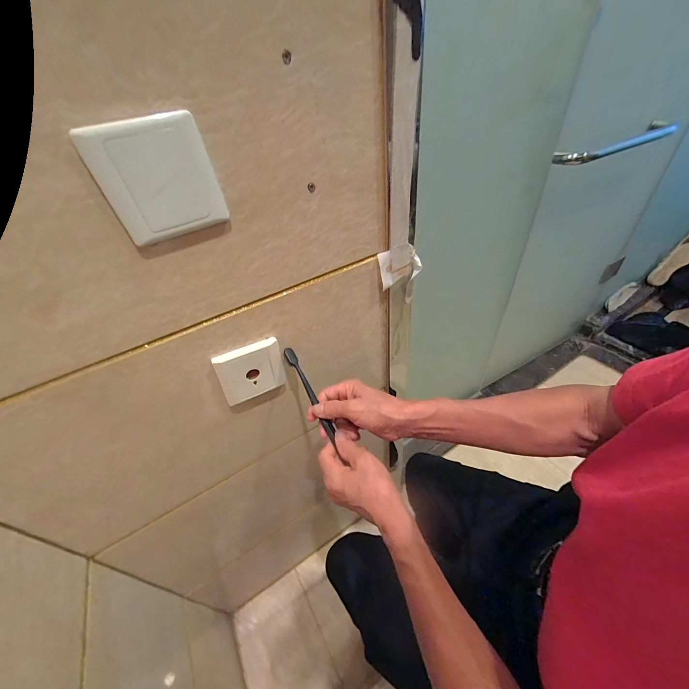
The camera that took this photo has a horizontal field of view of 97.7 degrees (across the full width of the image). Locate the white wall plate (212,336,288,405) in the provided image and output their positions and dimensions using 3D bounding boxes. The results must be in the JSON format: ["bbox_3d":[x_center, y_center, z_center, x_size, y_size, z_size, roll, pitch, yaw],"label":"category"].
[{"bbox_3d":[-0.120,0.035,0.393,0.084,0.080,0.009,-27,45,-21],"label":"white wall plate"}]

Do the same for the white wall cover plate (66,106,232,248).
[{"bbox_3d":[-0.145,-0.130,0.241,0.083,0.080,0.007,-27,45,-21],"label":"white wall cover plate"}]

